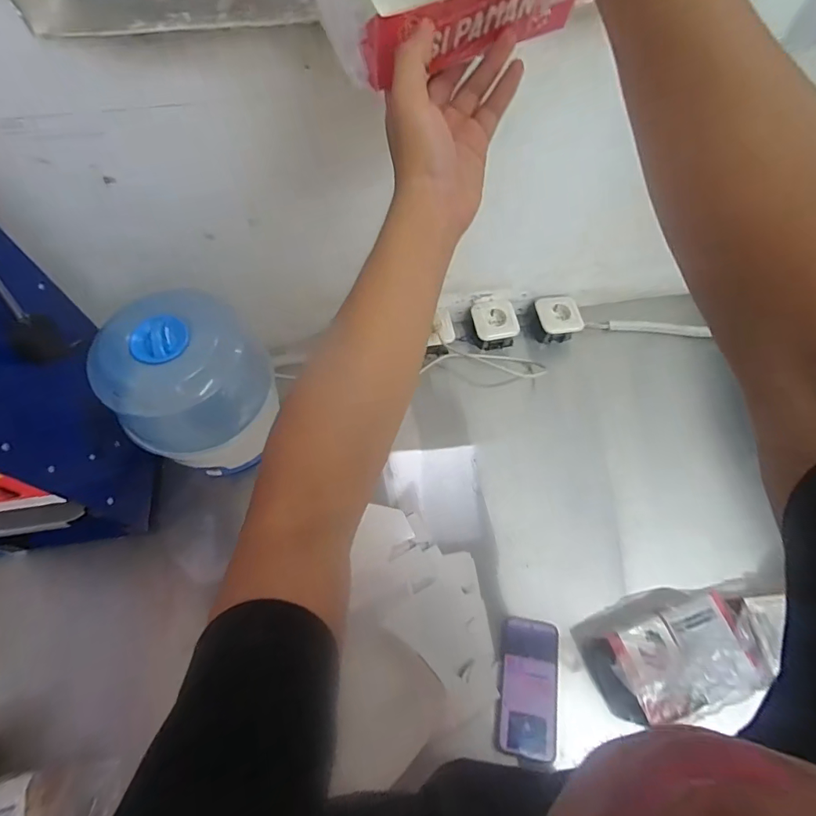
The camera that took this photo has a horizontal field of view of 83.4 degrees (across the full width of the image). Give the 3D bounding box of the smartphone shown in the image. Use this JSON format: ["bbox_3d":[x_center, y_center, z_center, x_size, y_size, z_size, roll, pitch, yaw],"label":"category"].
[{"bbox_3d":[0.166,0.379,0.627,0.079,0.017,0.159,9,64,4],"label":"smartphone"}]

